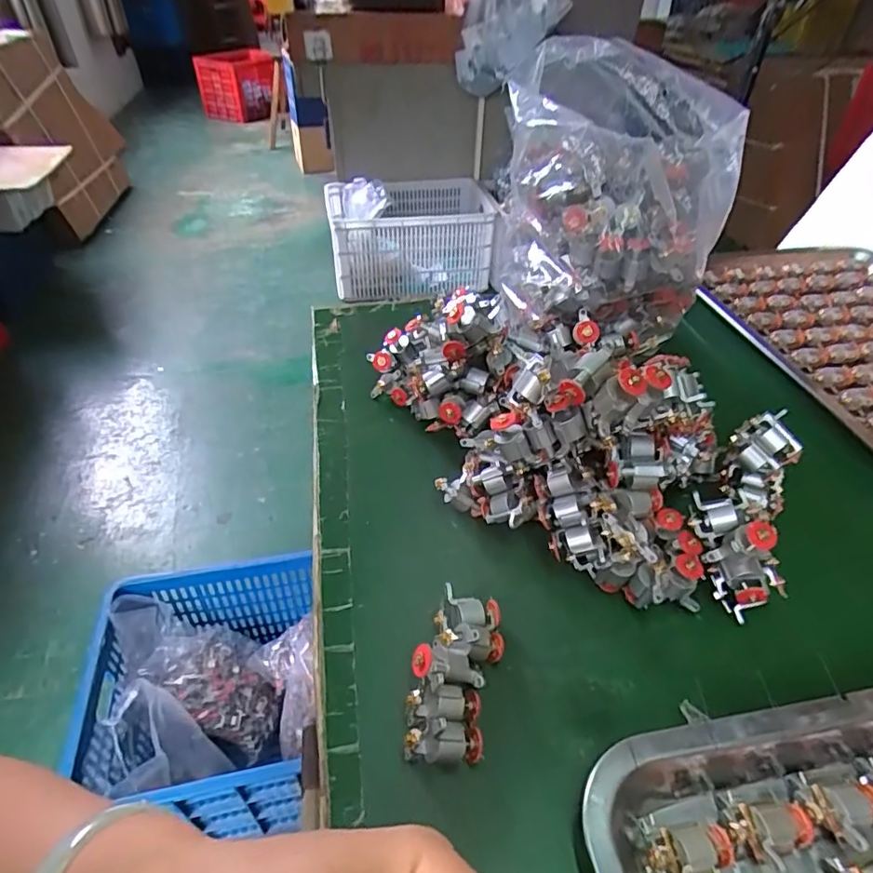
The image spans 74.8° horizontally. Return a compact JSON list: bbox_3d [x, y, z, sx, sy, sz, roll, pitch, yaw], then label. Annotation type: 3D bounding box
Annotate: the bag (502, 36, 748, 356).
[{"bbox_3d":[0.119,-0.144,0.411,0.135,0.203,0.151,8,41,8],"label":"bag"}]

